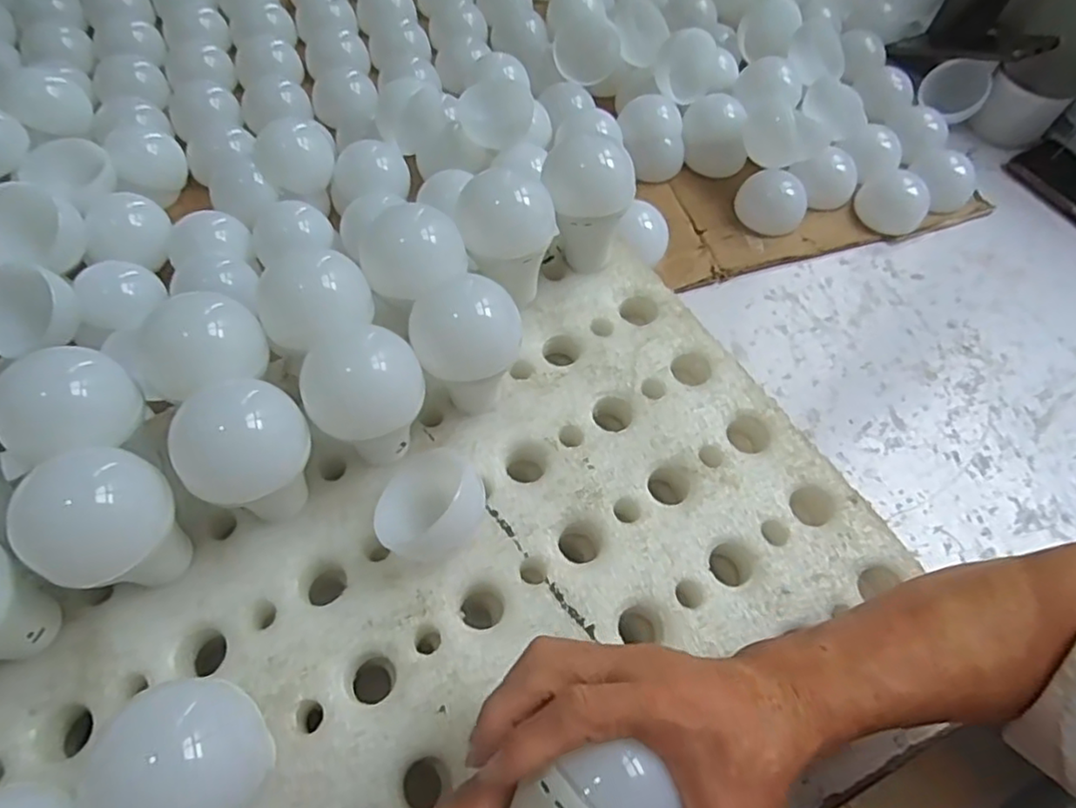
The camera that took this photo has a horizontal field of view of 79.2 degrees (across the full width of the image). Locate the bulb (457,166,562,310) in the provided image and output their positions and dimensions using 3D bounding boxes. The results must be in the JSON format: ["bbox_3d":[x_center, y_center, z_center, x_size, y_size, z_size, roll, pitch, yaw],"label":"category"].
[{"bbox_3d":[-0.021,-0.107,0.451,0.064,0.096,0.063,2,60,-3],"label":"bulb"}]

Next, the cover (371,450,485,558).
[{"bbox_3d":[-0.064,0.057,0.378,0.061,0.045,0.061,-27,67,-18],"label":"cover"}]

